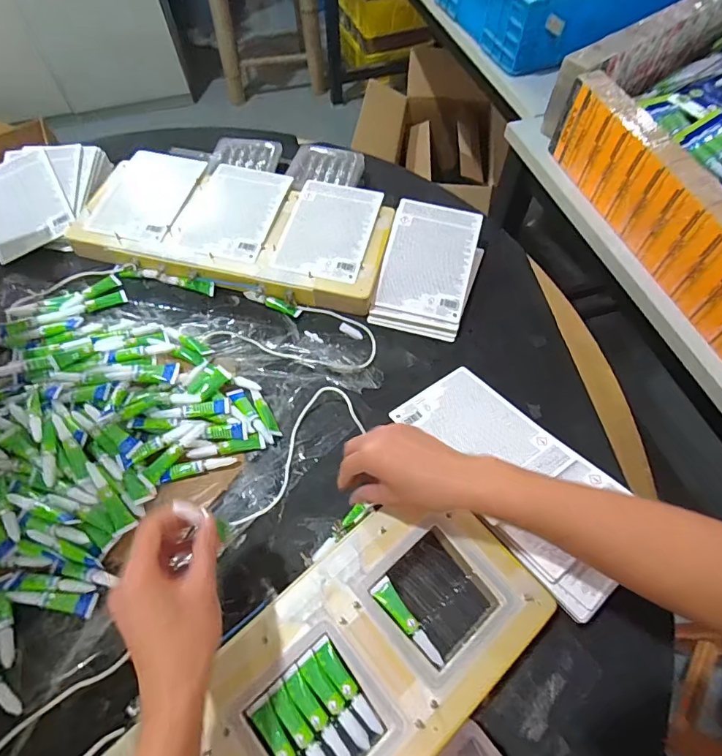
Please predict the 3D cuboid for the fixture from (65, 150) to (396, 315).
[{"bbox_3d":[-0.169,-0.214,0.630,0.413,0.033,0.194,13,62,8],"label":"fixture"}]

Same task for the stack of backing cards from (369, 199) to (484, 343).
[{"bbox_3d":[0.092,-0.147,0.603,0.125,0.047,0.186,13,62,8],"label":"stack of backing cards"}]

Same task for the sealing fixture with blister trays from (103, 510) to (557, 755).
[{"bbox_3d":[-0.038,0.268,0.362,0.417,0.023,0.169,-37,67,-18],"label":"sealing fixture with blister trays"}]

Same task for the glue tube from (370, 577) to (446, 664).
[{"bbox_3d":[0.041,0.215,0.398,0.018,0.006,0.081,-36,66,-17],"label":"glue tube"}]

